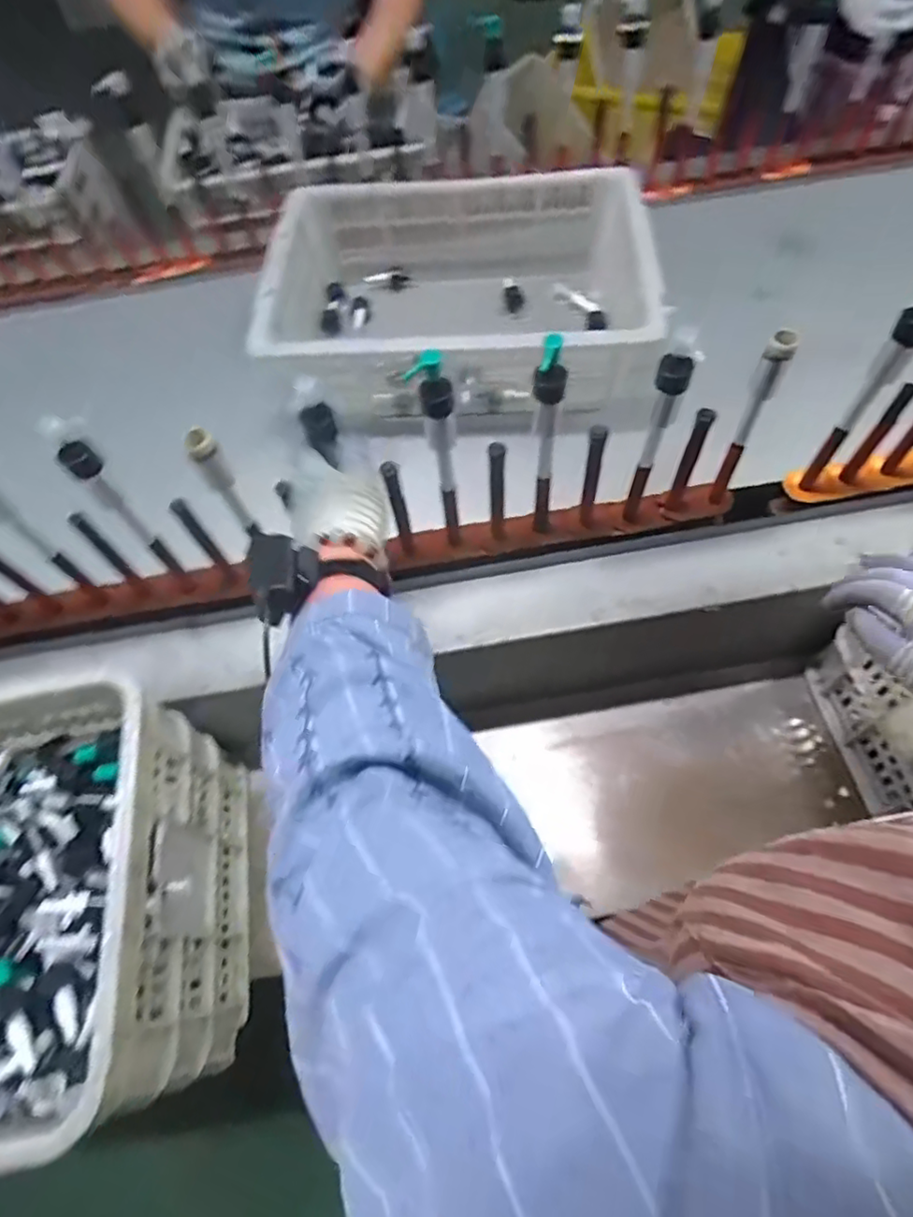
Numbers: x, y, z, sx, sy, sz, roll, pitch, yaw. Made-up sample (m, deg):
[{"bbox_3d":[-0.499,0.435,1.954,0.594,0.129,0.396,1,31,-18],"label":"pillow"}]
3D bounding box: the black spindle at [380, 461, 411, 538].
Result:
[{"bbox_3d":[-0.063,-0.112,0.642,0.016,0.116,0.012,-15,62,-4],"label":"black spindle"}]

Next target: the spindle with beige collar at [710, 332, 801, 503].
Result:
[{"bbox_3d":[0.292,-0.187,0.625,0.025,0.220,0.023,26,67,16],"label":"spindle with beige collar"}]

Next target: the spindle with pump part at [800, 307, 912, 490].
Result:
[{"bbox_3d":[0.407,-0.204,0.619,0.026,0.264,0.050,35,70,20],"label":"spindle with pump part"}]

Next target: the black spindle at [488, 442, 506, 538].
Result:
[{"bbox_3d":[0.043,-0.123,0.653,0.015,0.133,0.018,-6,62,0],"label":"black spindle"}]

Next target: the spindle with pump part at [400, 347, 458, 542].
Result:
[{"bbox_3d":[-0.016,-0.142,0.599,0.030,0.241,0.026,-20,63,-7],"label":"spindle with pump part"}]

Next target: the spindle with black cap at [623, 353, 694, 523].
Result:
[{"bbox_3d":[0.195,-0.160,0.624,0.026,0.243,0.027,16,64,12],"label":"spindle with black cap"}]

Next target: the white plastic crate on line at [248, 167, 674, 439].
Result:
[{"bbox_3d":[0.002,-0.438,0.872,0.488,0.180,0.364,3,62,5],"label":"white plastic crate on line"}]

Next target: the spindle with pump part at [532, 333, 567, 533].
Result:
[{"bbox_3d":[0.084,-0.153,0.602,0.026,0.247,0.023,3,62,5],"label":"spindle with pump part"}]

